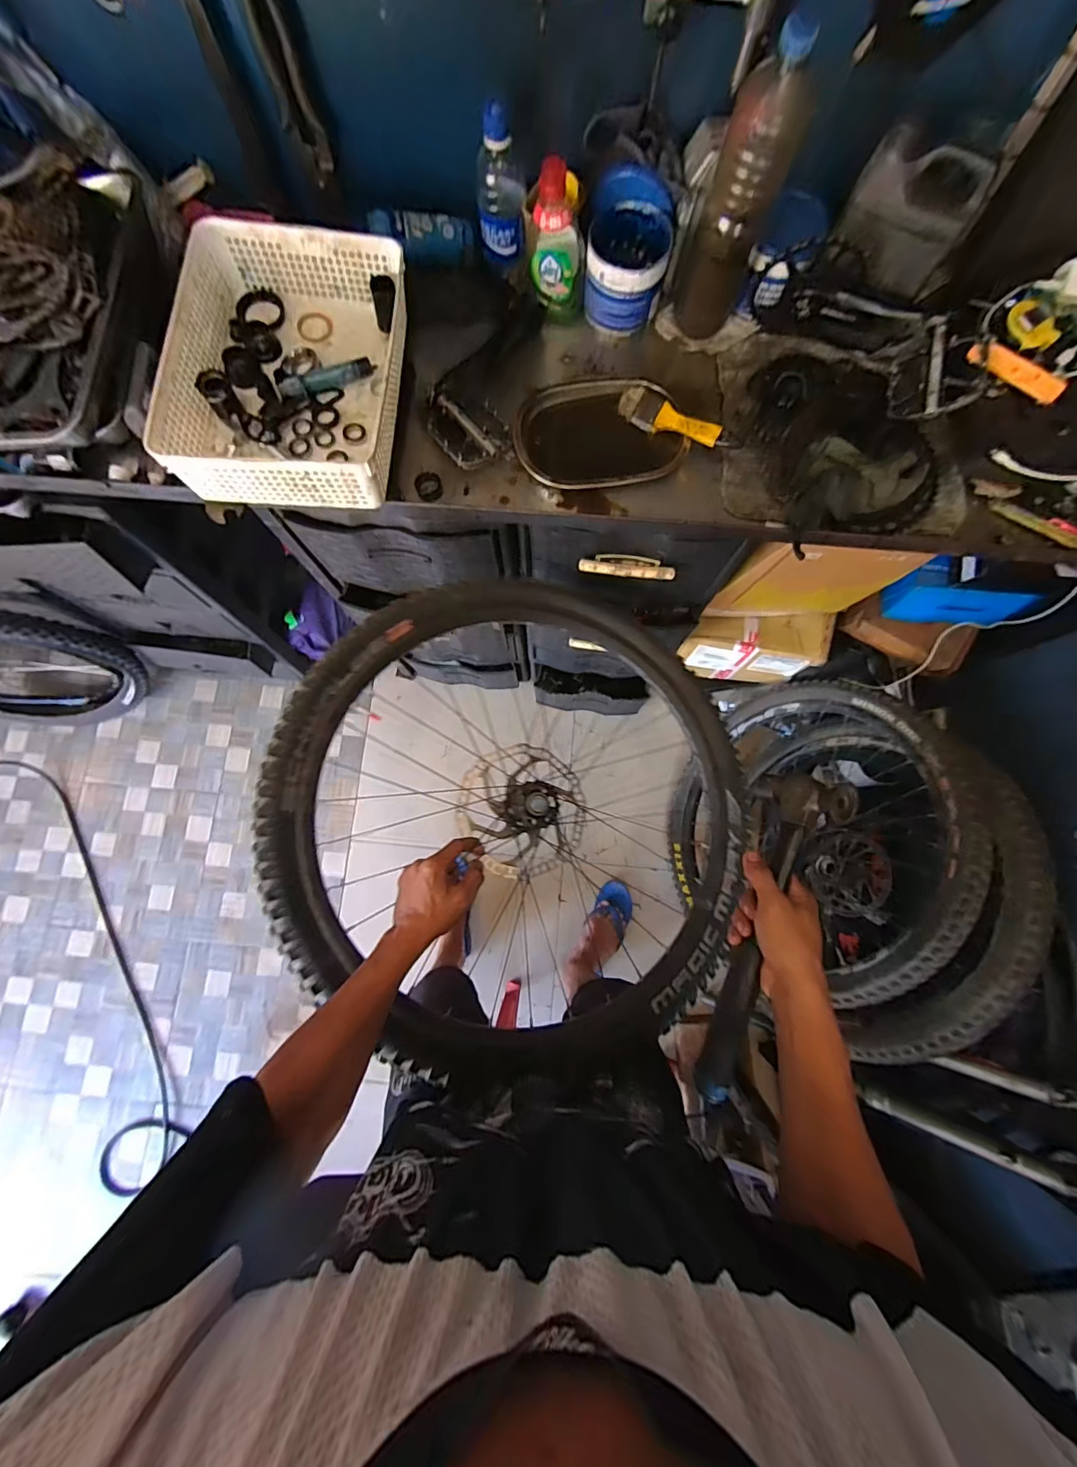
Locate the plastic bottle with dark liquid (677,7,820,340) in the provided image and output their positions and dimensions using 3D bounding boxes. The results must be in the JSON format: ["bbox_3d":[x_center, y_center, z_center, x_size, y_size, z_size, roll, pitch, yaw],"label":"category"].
[{"bbox_3d":[0.224,-0.594,0.562,0.083,0.252,0.064,22,80,5],"label":"plastic bottle with dark liquid"}]

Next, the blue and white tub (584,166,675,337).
[{"bbox_3d":[0.111,-0.598,0.636,0.104,0.114,0.101,8,79,2],"label":"blue and white tub"}]

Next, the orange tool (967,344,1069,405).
[{"bbox_3d":[0.565,-0.428,0.595,0.110,0.015,0.025,42,82,8],"label":"orange tool"}]

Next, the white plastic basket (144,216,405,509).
[{"bbox_3d":[-0.291,-0.444,0.612,0.243,0.093,0.338,2,79,1],"label":"white plastic basket"}]

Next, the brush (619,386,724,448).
[{"bbox_3d":[0.165,-0.399,0.640,0.138,0.009,0.042,36,107,14],"label":"brush"}]

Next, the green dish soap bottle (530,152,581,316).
[{"bbox_3d":[0.022,-0.603,0.628,0.066,0.160,0.036,7,79,2],"label":"green dish soap bottle"}]

